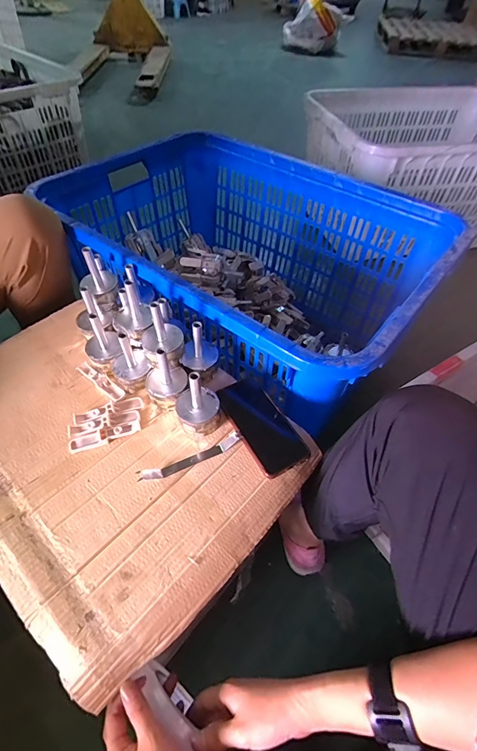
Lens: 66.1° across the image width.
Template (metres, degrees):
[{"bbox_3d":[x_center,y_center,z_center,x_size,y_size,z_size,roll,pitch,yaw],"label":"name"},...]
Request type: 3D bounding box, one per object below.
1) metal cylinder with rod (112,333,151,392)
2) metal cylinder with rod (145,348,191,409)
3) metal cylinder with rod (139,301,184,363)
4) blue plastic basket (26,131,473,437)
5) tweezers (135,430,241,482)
[{"bbox_3d":[-0.166,-0.022,0.560,0.056,0.094,0.062,-19,54,-18],"label":"metal cylinder with rod"},{"bbox_3d":[-0.106,0.005,0.543,0.061,0.100,0.061,-11,52,-12],"label":"metal cylinder with rod"},{"bbox_3d":[-0.113,-0.065,0.537,0.062,0.087,0.063,-11,52,-12],"label":"metal cylinder with rod"},{"bbox_3d":[0.001,-0.225,0.900,0.791,0.392,0.567,33,57,22],"label":"blue plastic basket"},{"bbox_3d":[-0.063,0.113,0.507,0.146,0.019,0.017,-20,54,-18],"label":"tweezers"}]

